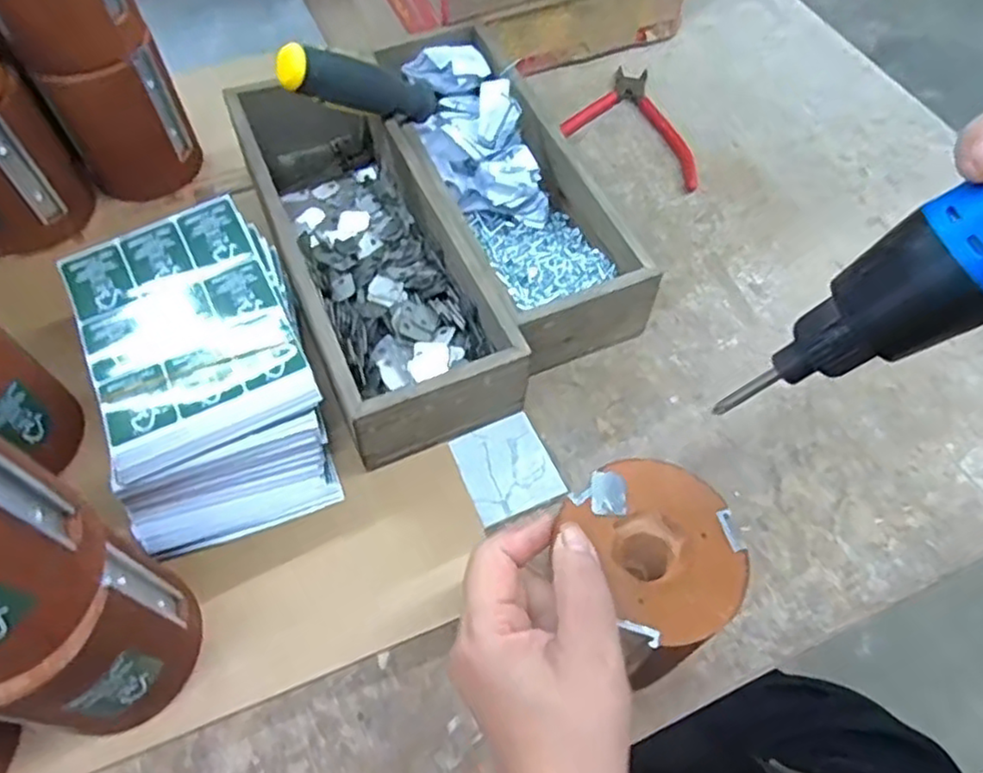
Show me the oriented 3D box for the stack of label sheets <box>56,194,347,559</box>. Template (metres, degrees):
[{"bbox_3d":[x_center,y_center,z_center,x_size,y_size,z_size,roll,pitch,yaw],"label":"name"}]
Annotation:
[{"bbox_3d":[-0.163,-0.011,0.386,0.110,0.057,0.179,-19,61,-11],"label":"stack of label sheets"}]

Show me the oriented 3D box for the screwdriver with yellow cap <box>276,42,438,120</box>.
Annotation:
[{"bbox_3d":[-0.081,-0.189,0.431,0.107,0.026,0.022,-5,52,-44],"label":"screwdriver with yellow cap"}]

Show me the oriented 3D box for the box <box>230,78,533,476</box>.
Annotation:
[{"bbox_3d":[-0.084,-0.096,0.449,0.104,0.075,0.307,-21,61,-13],"label":"box"}]

